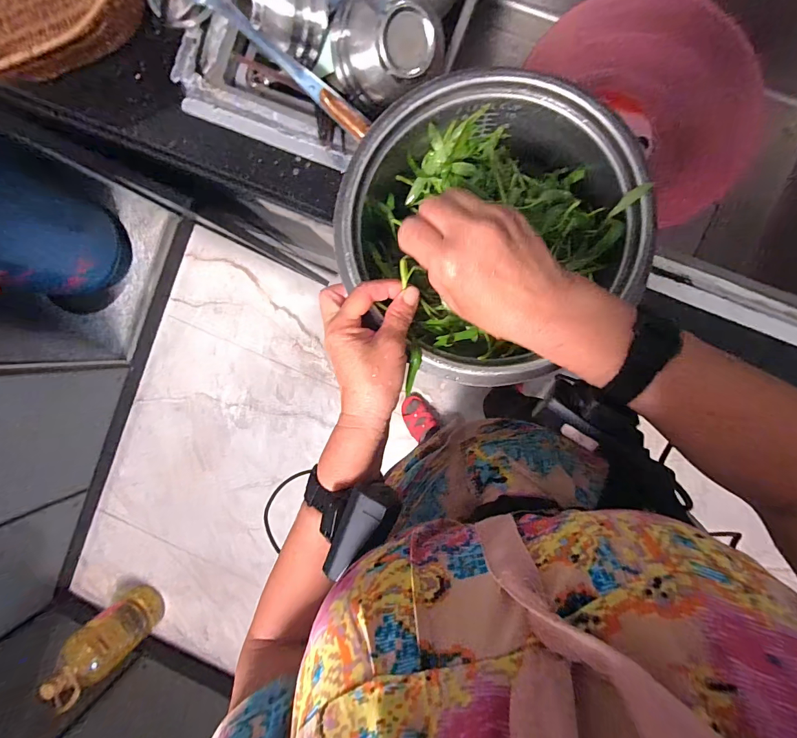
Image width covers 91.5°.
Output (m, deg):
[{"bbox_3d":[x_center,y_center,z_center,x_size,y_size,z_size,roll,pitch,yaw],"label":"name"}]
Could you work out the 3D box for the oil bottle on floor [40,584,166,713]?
[{"bbox_3d":[-0.870,0.809,1.159,0.120,0.318,0.154,-44,88,7],"label":"oil bottle on floor"}]

